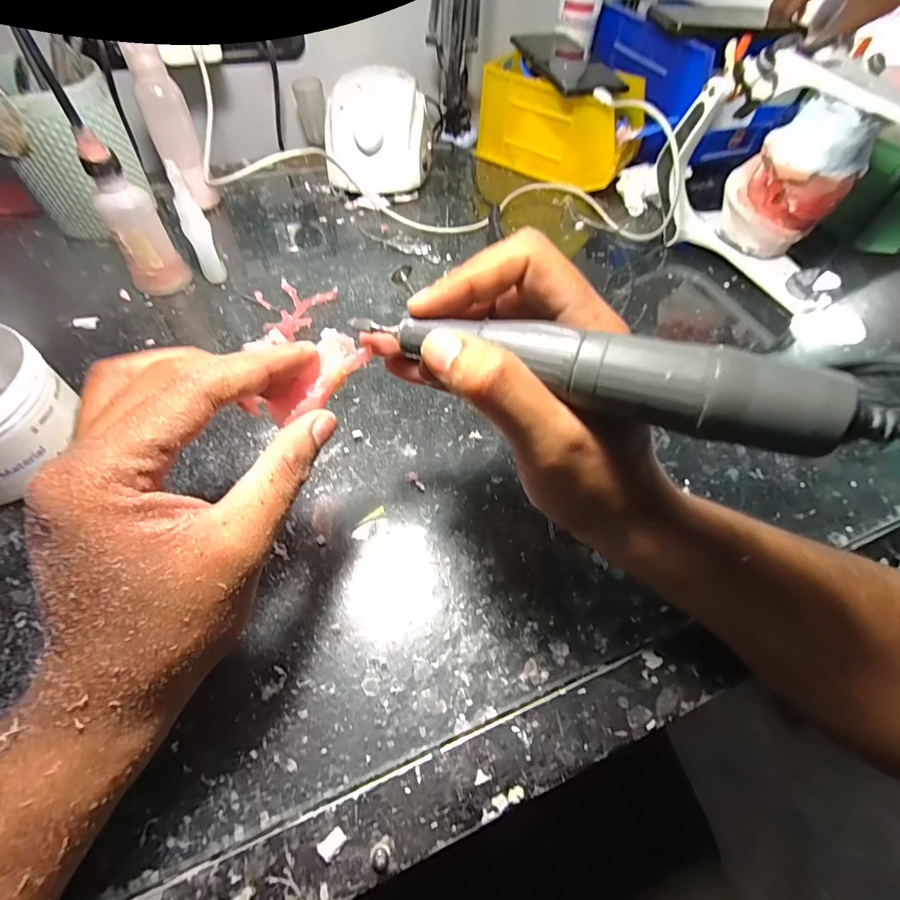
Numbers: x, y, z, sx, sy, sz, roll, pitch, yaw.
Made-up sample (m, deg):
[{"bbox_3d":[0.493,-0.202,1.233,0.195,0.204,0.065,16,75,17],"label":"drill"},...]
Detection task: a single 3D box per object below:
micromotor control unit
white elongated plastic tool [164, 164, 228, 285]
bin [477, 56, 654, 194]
[{"bbox_3d":[-0.073,-0.333,0.457,0.106,0.078,0.121,1,58,-4],"label":"micromotor control unit"},{"bbox_3d":[-0.199,-0.174,0.340,0.017,0.085,0.019,19,58,7],"label":"white elongated plastic tool"},{"bbox_3d":[0.127,-0.374,0.494,0.170,0.085,0.103,30,60,14],"label":"bin"}]

